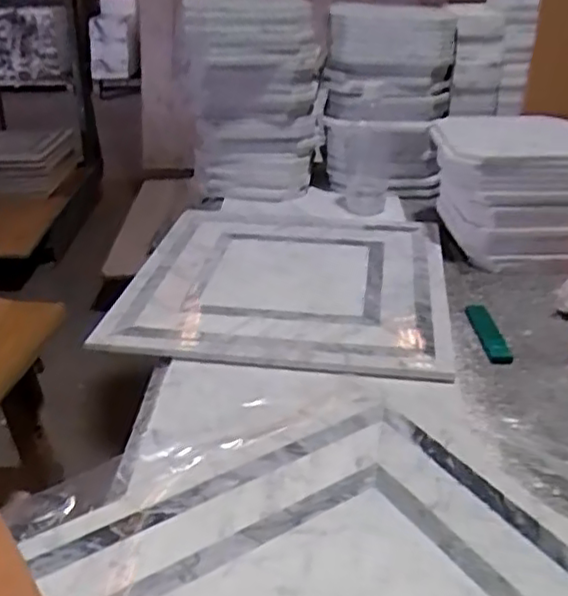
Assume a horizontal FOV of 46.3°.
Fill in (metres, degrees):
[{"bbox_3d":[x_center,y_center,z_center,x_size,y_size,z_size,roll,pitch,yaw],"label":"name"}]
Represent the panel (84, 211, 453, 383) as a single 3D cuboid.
[{"bbox_3d":[0.007,-0.034,0.861,0.388,0.019,0.393,5,30,7],"label":"panel"}]

